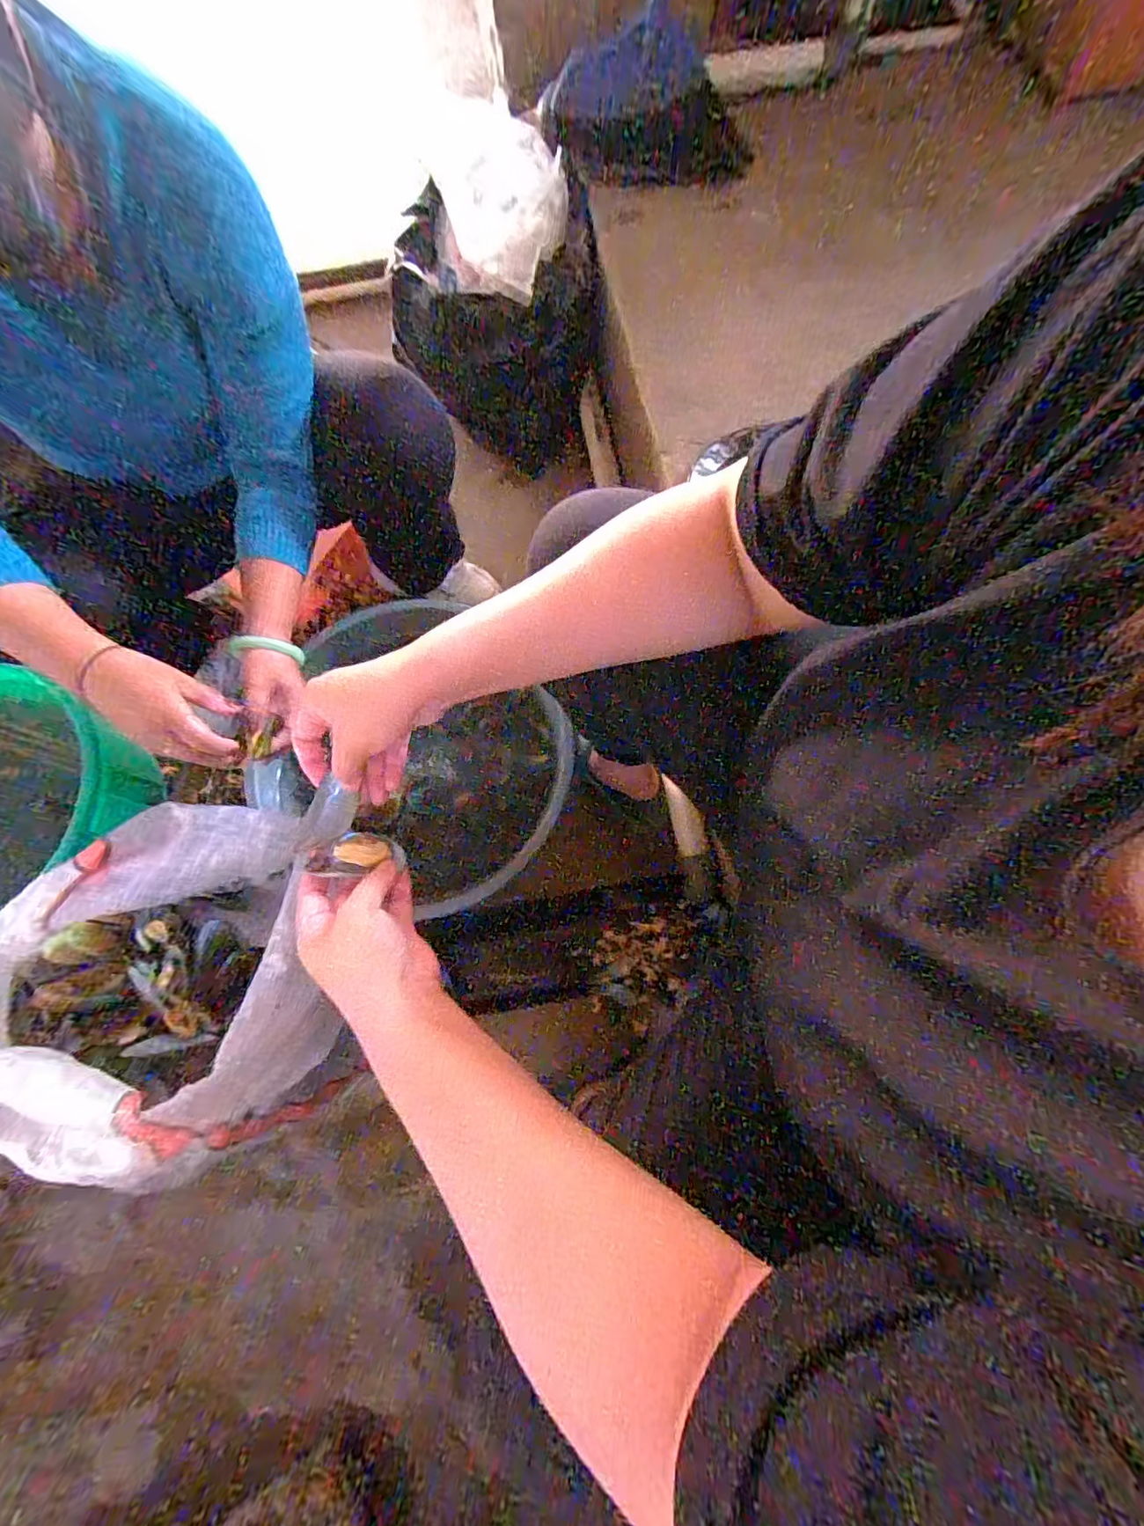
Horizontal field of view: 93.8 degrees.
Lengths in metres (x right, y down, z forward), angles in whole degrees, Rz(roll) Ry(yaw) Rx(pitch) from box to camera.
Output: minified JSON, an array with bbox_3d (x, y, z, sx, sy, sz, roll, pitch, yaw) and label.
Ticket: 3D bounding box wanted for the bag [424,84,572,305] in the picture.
[{"bbox_3d":[-0.125,-0.882,0.846,0.204,0.136,0.206,9,73,4],"label":"bag"}]

